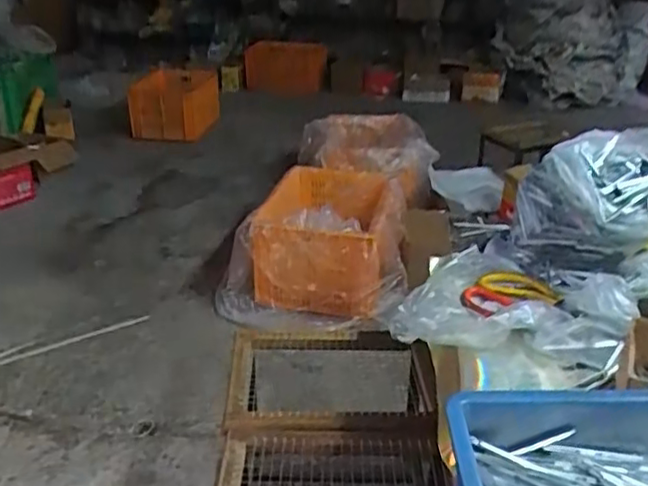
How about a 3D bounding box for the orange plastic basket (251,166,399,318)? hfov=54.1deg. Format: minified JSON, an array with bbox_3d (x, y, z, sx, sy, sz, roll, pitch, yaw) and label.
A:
[{"bbox_3d":[0.022,-0.023,1.834,0.381,0.270,0.483,3,27,6],"label":"orange plastic basket"}]

